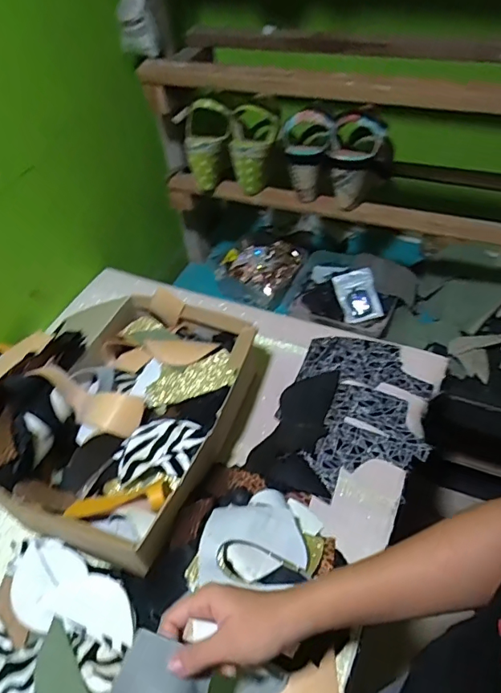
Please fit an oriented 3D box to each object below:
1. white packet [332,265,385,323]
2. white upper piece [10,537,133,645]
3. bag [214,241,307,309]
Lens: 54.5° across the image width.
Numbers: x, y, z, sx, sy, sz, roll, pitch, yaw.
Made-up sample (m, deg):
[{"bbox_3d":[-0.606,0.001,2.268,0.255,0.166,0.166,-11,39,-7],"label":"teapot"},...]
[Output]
[{"bbox_3d":[0.201,-0.094,0.908,0.072,0.012,0.098,-16,78,13],"label":"white packet"},{"bbox_3d":[-0.193,0.273,0.524,0.157,0.020,0.076,18,52,21],"label":"white upper piece"},{"bbox_3d":[0.023,-0.173,1.026,0.163,0.069,0.169,20,53,22],"label":"bag"}]

